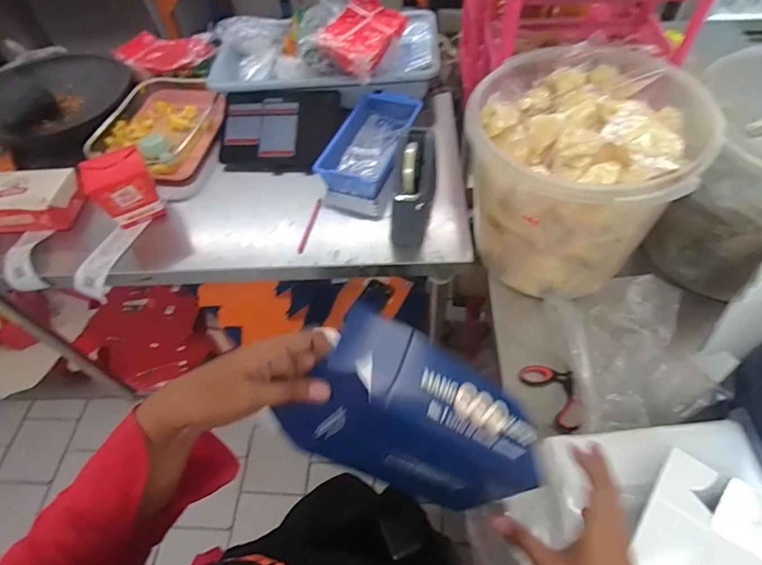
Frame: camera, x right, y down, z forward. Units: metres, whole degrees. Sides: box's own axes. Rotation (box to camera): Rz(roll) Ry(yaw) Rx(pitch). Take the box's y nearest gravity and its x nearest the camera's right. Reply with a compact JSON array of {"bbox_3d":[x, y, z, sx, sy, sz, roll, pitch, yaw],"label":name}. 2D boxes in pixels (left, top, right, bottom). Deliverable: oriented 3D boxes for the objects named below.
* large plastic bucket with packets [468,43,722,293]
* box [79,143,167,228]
[{"bbox_3d":[0.270,-0.155,0.652,0.277,0.239,0.251,30,62,22],"label":"large plastic bucket with packets"},{"bbox_3d":[-0.461,-0.162,0.811,0.103,0.123,0.073,-26,57,-14],"label":"box"}]

